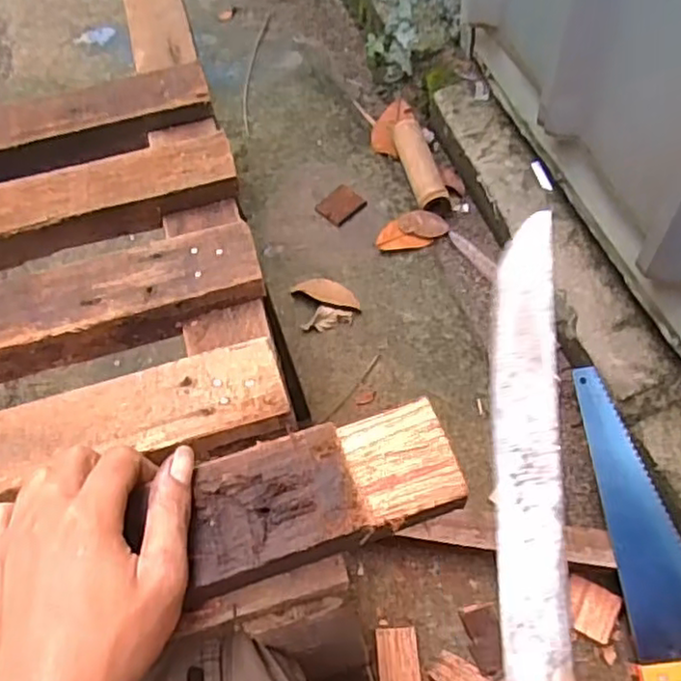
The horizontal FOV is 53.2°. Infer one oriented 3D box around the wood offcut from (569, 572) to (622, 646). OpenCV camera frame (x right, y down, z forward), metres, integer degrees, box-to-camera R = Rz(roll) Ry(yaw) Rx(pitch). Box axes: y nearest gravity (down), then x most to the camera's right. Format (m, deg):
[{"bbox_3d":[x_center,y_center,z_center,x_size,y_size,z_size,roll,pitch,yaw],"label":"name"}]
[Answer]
[{"bbox_3d":[0.272,0.292,0.740,0.053,0.015,0.055,21,61,17],"label":"wood offcut"}]

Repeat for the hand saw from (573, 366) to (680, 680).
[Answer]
[{"bbox_3d":[0.321,0.240,0.712,0.117,0.045,0.436,-13,74,-4],"label":"hand saw"}]

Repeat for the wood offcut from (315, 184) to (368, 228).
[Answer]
[{"bbox_3d":[0.001,-0.218,1.094,0.064,0.013,0.077,35,66,24],"label":"wood offcut"}]

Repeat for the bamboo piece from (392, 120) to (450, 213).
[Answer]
[{"bbox_3d":[0.129,-0.292,1.109,0.051,0.043,0.192,-13,57,-4],"label":"bamboo piece"}]

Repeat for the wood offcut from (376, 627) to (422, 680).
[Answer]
[{"bbox_3d":[0.062,0.340,0.728,0.044,0.005,0.061,-5,57,2],"label":"wood offcut"}]

